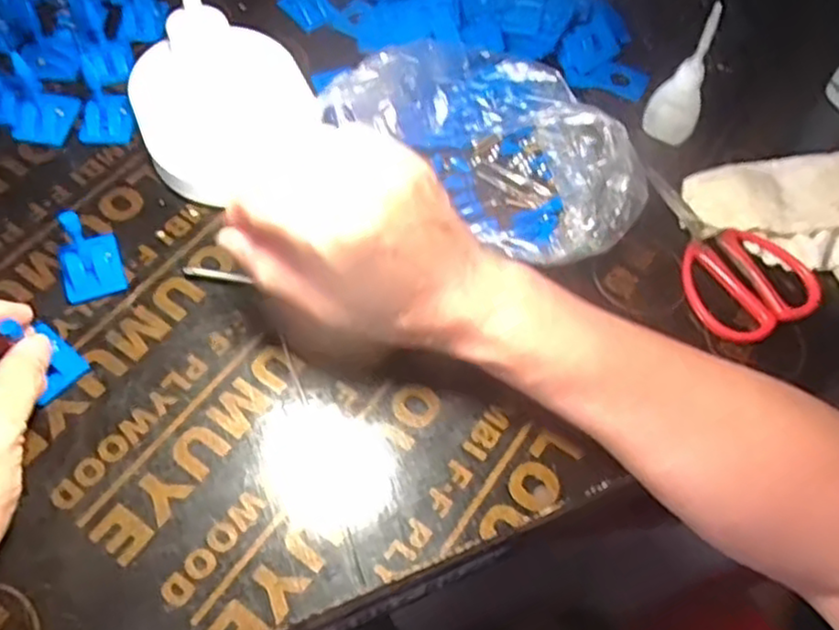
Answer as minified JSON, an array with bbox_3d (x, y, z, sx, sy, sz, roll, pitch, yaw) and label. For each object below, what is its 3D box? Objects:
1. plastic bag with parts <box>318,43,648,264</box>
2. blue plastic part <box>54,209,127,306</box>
[{"bbox_3d":[0.058,-0.122,0.489,0.204,0.056,0.148,36,64,16],"label":"plastic bag with parts"},{"bbox_3d":[-0.206,-0.037,0.439,0.035,0.040,0.043,-18,62,-14],"label":"blue plastic part"}]

